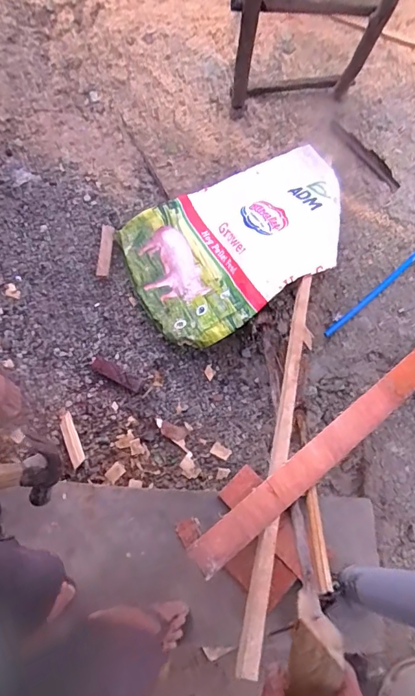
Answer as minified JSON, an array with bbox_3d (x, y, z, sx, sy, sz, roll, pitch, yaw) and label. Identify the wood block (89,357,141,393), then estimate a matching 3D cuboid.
[{"bbox_3d":[-0.334,0.093,1.695,0.202,0.023,0.054,28,75,8],"label":"wood block"}]

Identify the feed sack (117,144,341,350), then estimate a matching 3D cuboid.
[{"bbox_3d":[0.122,-0.430,1.751,0.867,0.225,0.603,-31,75,-8],"label":"feed sack"}]

